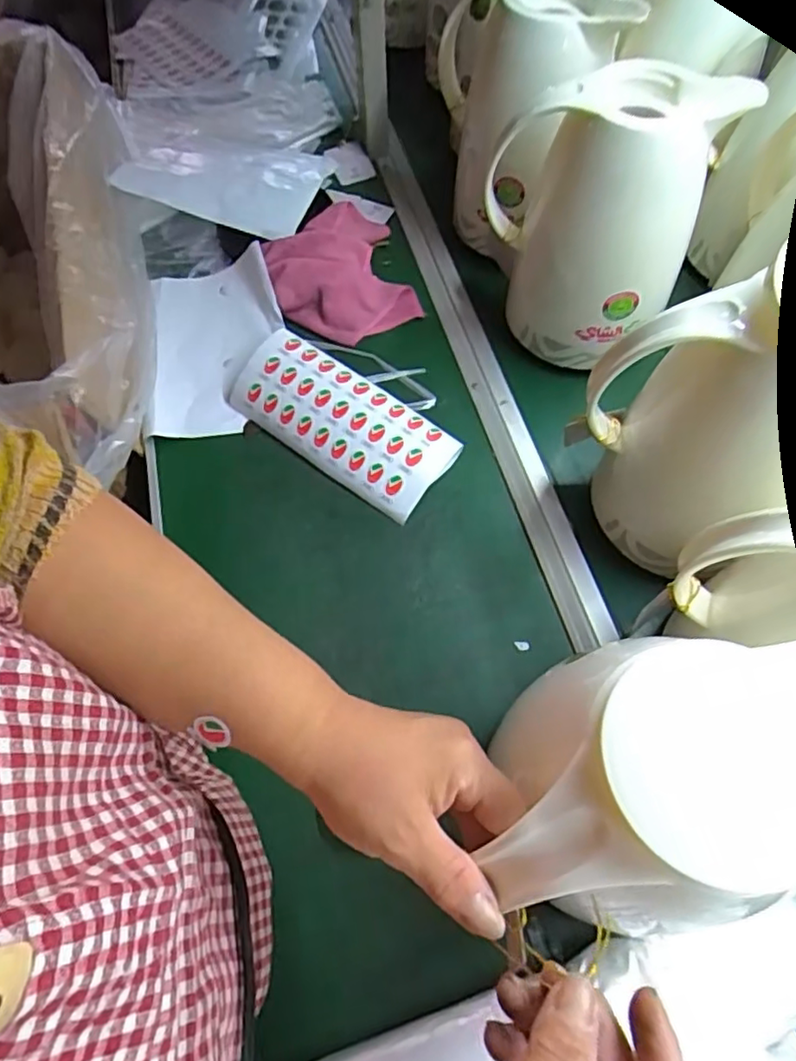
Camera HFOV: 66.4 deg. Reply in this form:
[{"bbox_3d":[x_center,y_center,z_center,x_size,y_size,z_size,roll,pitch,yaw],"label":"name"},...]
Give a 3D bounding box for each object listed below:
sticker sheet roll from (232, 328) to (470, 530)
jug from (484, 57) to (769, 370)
[{"bbox_3d":[-0.059,-0.109,0.604,0.230,0.034,0.100,33,69,16],"label":"sticker sheet roll"},{"bbox_3d":[0.190,-0.284,0.578,0.134,0.233,0.164,-38,69,-16],"label":"jug"}]

